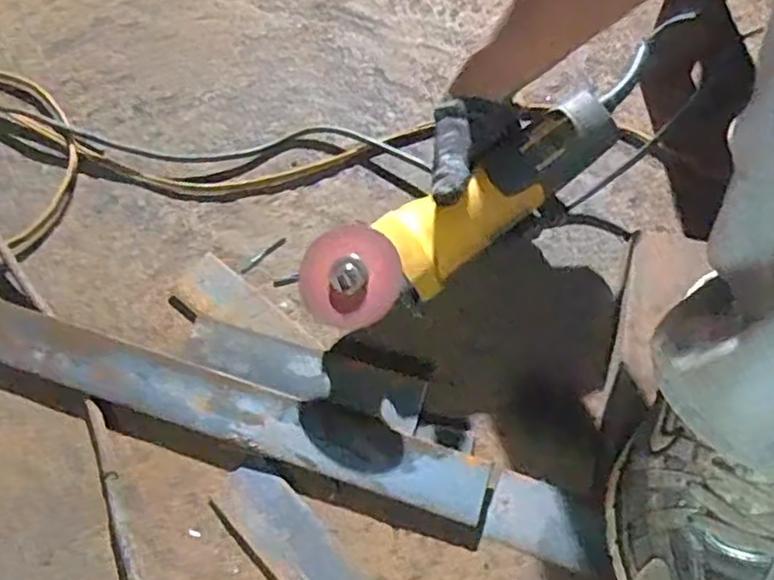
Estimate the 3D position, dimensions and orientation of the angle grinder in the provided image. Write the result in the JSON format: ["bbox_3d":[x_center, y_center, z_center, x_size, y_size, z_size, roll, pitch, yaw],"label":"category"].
[{"bbox_3d":[0.059,-0.055,0.544,0.270,0.063,0.068,-32,68,-4],"label":"angle grinder"}]

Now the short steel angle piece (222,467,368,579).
[{"bbox_3d":[-0.056,0.195,0.492,0.048,0.006,0.167,-42,71,-18],"label":"short steel angle piece"}]

